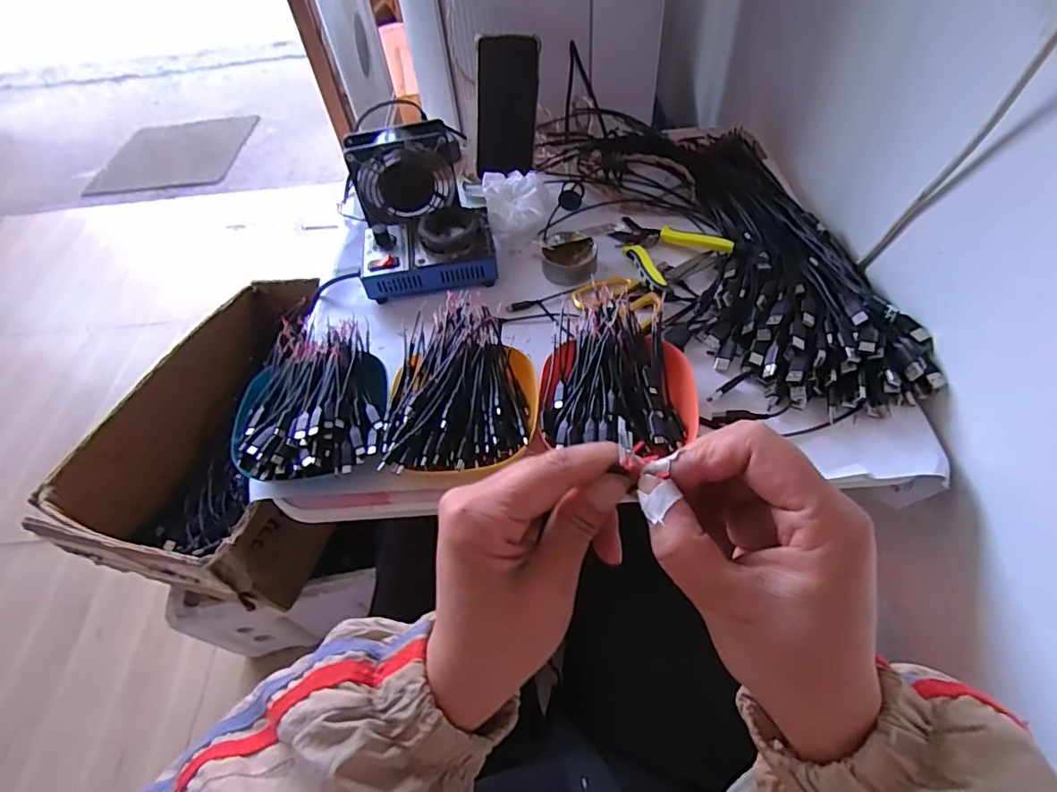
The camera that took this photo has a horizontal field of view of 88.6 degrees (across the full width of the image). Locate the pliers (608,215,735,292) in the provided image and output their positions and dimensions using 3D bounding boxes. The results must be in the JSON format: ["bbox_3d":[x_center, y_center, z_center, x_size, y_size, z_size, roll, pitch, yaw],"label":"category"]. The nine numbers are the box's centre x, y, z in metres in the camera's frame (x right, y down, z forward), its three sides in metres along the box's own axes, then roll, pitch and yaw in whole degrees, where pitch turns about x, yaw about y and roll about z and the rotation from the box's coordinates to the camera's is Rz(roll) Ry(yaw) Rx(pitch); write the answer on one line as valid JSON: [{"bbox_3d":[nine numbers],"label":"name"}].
[{"bbox_3d":[0.149,-0.182,0.626,0.107,0.016,0.145,-26,56,-13],"label":"pliers"}]

